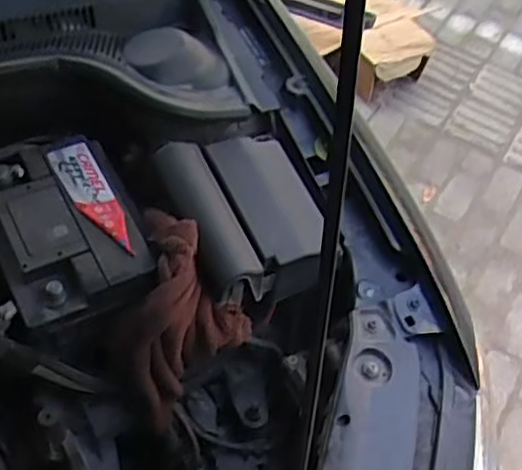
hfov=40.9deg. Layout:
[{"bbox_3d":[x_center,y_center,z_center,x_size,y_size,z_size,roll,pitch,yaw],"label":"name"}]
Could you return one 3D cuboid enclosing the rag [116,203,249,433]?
[{"bbox_3d":[-0.092,0.117,0.829,0.150,0.267,0.099,8,18,2],"label":"rag"}]

